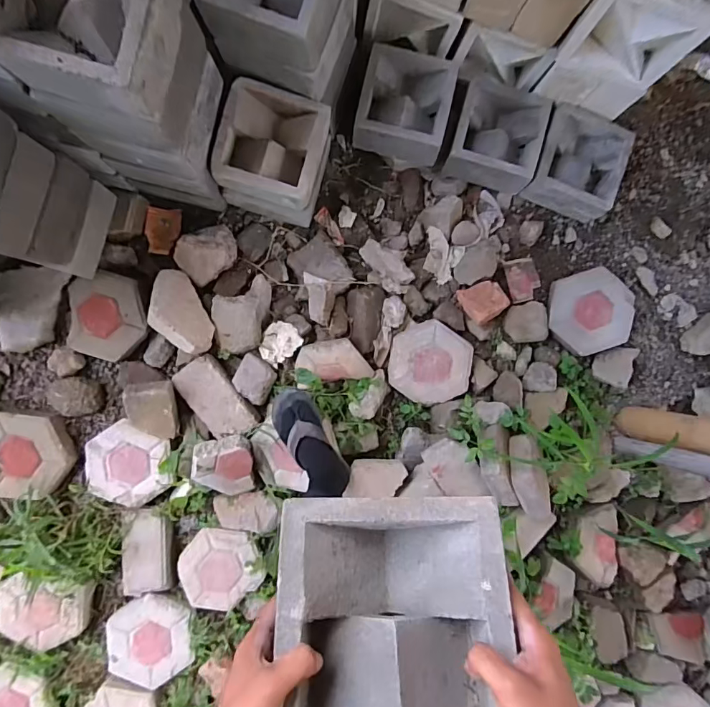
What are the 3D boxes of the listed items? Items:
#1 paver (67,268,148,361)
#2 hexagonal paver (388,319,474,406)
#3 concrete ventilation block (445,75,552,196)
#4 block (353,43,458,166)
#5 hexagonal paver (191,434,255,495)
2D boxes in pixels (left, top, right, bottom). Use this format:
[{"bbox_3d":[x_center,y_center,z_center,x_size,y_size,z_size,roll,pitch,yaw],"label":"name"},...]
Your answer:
[{"bbox_3d":[-0.587,-0.088,1.044,0.189,0.042,0.206,2,91,-4],"label":"paver"},{"bbox_3d":[0.191,0.025,1.095,0.216,0.046,0.193,33,89,-2],"label":"hexagonal paver"},{"bbox_3d":[0.343,-0.536,1.066,0.216,0.102,0.221,16,89,-3],"label":"concrete ventilation block"},{"bbox_3d":[0.115,-0.573,1.012,0.203,0.076,0.228,11,90,-3],"label":"block"},{"bbox_3d":[-0.321,0.276,1.061,0.143,0.055,0.157,-4,119,-14],"label":"hexagonal paver"}]

